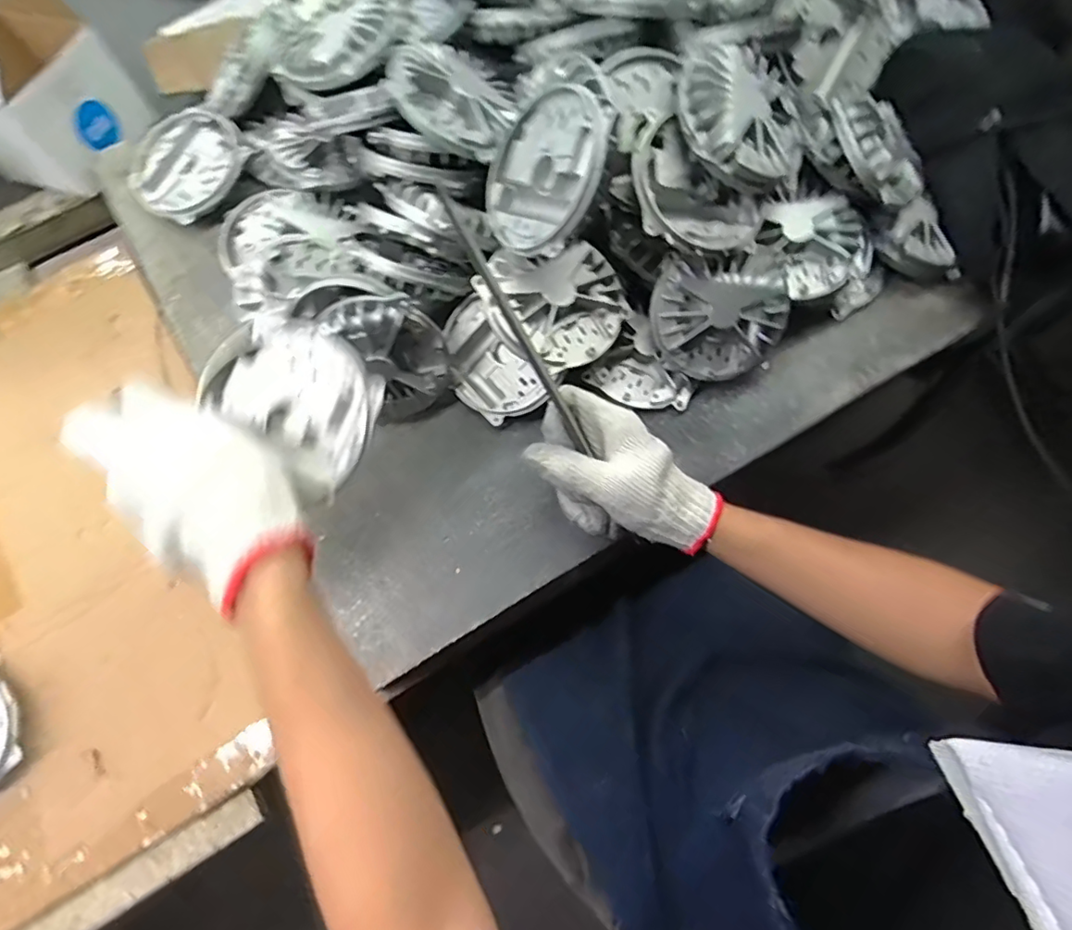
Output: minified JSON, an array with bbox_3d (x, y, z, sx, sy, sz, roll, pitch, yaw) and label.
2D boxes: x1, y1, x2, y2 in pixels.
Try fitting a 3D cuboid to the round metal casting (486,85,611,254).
[{"bbox_3d":[0.009,-0.202,0.389,0.105,0.015,0.106,-2,88,48],"label":"round metal casting"}]

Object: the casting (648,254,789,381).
[{"bbox_3d":[0.149,-0.121,0.459,0.106,0.028,0.096,7,116,-3],"label":"casting"}]

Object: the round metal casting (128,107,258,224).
[{"bbox_3d":[-0.340,-0.294,0.542,0.116,0.023,0.108,0,76,1],"label":"round metal casting"}]

